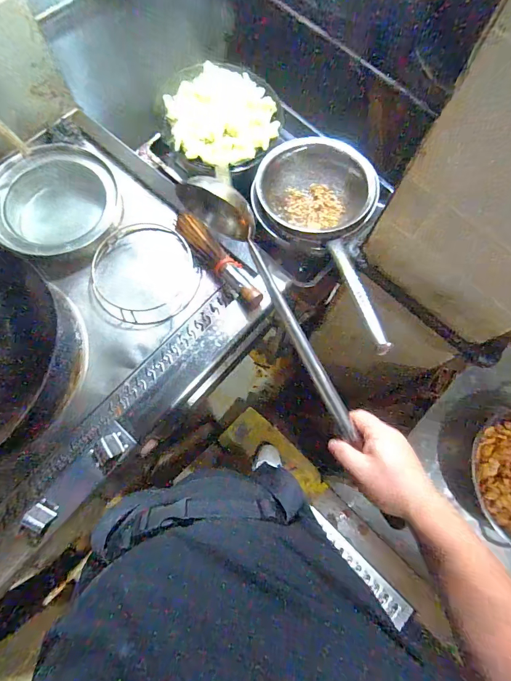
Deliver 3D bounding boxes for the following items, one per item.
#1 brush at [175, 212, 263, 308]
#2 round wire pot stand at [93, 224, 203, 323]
[{"bbox_3d":[-0.082,-0.186,0.813,0.058,0.054,0.288,-38,76,-12],"label":"brush"},{"bbox_3d":[-0.257,-0.158,0.846,0.220,0.032,0.241,0,72,0],"label":"round wire pot stand"}]

